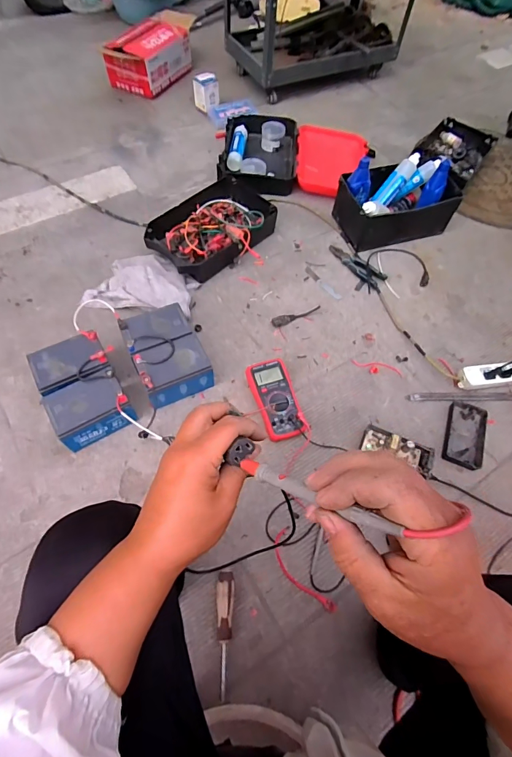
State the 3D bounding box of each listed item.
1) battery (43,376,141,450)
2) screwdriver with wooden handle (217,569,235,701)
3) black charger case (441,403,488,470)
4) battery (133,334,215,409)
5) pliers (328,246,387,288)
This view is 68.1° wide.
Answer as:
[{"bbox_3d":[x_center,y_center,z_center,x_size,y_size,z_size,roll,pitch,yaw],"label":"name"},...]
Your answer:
[{"bbox_3d":[-0.345,0.068,0.803,0.150,0.085,0.104,-25,66,-17],"label":"battery"},{"bbox_3d":[-0.056,0.442,0.664,0.031,0.030,0.182,2,61,-3],"label":"screwdriver with wooden handle"},{"bbox_3d":[0.478,0.130,0.867,0.080,0.023,0.150,23,62,8],"label":"black charger case"},{"bbox_3d":[-0.182,-0.018,0.854,0.146,0.089,0.109,-25,66,-17],"label":"battery"},{"bbox_3d":[0.292,-0.341,1.115,0.057,0.027,0.194,-34,69,-20],"label":"pliers"}]

